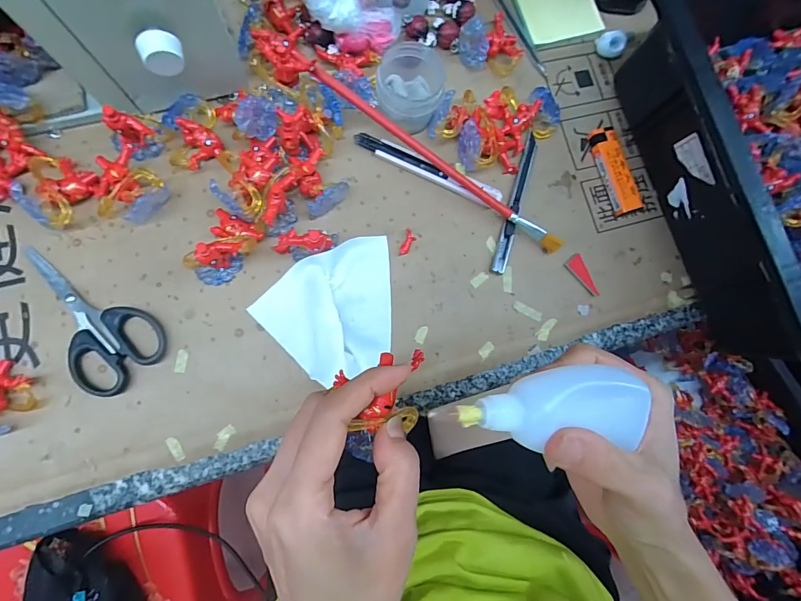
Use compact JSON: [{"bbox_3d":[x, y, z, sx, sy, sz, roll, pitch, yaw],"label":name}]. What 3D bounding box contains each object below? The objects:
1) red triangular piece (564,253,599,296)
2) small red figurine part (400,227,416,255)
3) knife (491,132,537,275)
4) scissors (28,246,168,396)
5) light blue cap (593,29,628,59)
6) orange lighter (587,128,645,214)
[{"bbox_3d":[0.160,-0.022,0.343,0.016,0.004,0.039,-38,90,-9],"label":"red triangular piece"},{"bbox_3d":[0.007,-0.049,0.328,0.010,0.006,0.025,19,82,-5],"label":"small red figurine part"},{"bbox_3d":[0.101,-0.086,0.342,0.012,0.008,0.132,18,82,-5],"label":"knife"},{"bbox_3d":[-0.238,0.018,0.292,0.122,0.009,0.065,35,81,-2],"label":"scissors"},{"bbox_3d":[0.196,-0.238,0.367,0.025,0.018,0.016,36,81,-2],"label":"light blue cap"},{"bbox_3d":[0.191,-0.116,0.353,0.021,0.015,0.078,-15,86,-8],"label":"orange lighter"}]

